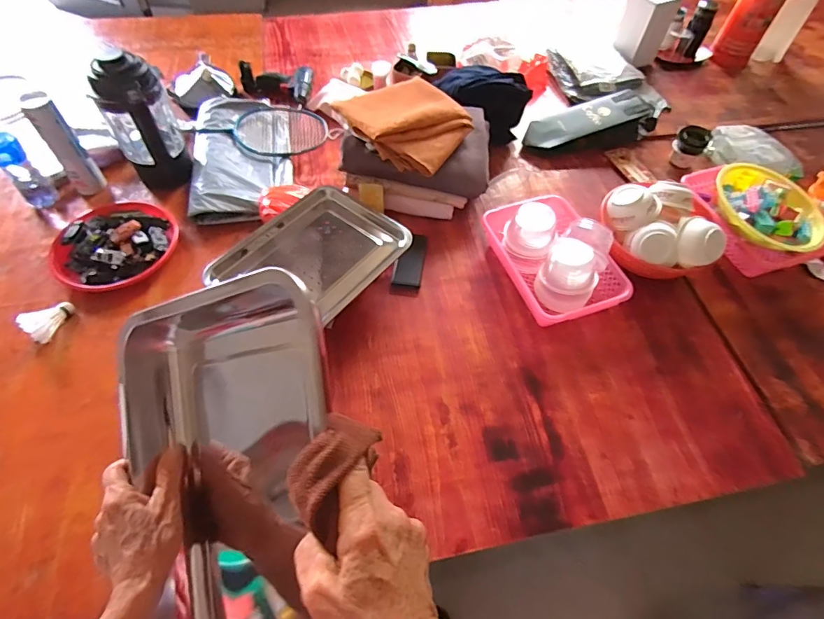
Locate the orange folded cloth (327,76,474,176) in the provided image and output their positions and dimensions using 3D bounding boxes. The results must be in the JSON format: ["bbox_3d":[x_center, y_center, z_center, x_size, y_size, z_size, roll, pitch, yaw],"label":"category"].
[{"bbox_3d":[-0.006,-0.422,1.018,0.243,0.070,0.260,-34,64,-23],"label":"orange folded cloth"}]

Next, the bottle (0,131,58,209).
[{"bbox_3d":[-0.880,-0.312,1.027,0.065,0.166,0.067,37,62,21],"label":"bottle"}]

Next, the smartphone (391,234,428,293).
[{"bbox_3d":[-0.002,-0.106,0.991,0.059,0.012,0.149,8,56,3],"label":"smartphone"}]

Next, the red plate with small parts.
[{"bbox_3d":[-0.647,-0.144,0.982,0.235,0.047,0.232,1,56,-1],"label":"red plate with small parts"}]

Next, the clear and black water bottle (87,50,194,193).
[{"bbox_3d":[-0.603,-0.411,1.030,0.141,0.278,0.116,-28,61,-19],"label":"clear and black water bottle"}]

